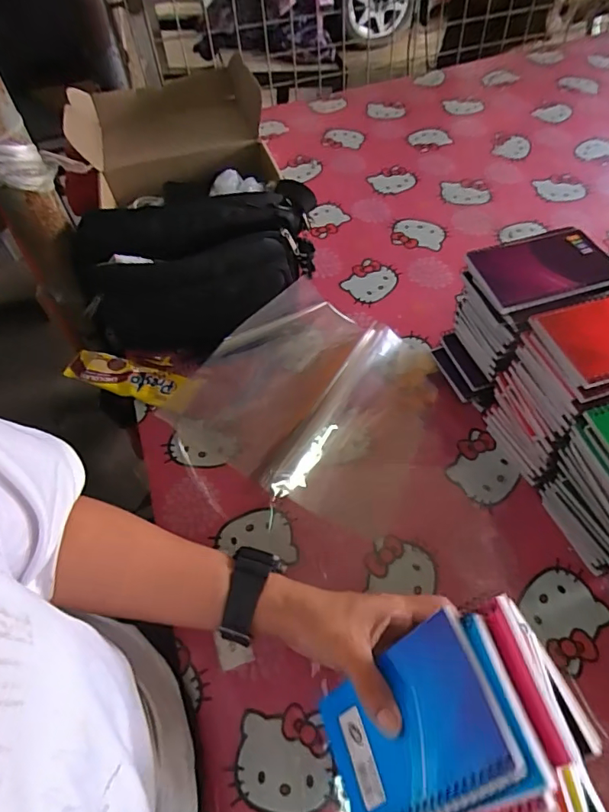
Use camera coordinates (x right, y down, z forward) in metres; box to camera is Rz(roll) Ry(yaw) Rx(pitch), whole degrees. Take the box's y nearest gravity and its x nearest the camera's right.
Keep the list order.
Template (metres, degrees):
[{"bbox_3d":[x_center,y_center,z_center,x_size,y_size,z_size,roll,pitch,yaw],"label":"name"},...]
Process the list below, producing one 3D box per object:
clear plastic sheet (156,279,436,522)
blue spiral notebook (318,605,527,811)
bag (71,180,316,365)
[{"bbox_3d":[0.010,-0.016,0.580,0.290,0.041,0.268,23,60,18],"label":"clear plastic sheet"},{"bbox_3d":[0.059,0.191,0.288,0.008,0.128,0.084,21,30,-33],"label":"blue spiral notebook"},{"bbox_3d":[-0.120,-0.162,0.609,0.274,0.177,0.109,-17,56,-8],"label":"bag"}]

